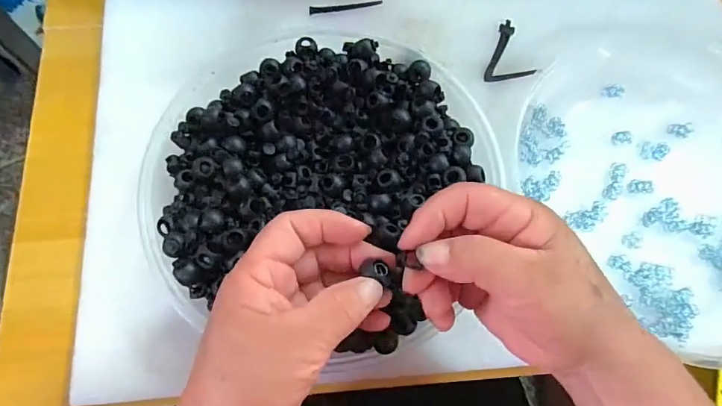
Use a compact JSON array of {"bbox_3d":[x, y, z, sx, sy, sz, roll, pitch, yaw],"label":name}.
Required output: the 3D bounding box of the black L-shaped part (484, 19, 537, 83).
[{"bbox_3d":[0.115,-0.123,0.364,0.040,0.004,0.052,-10,73,-4],"label":"black L-shaped part"}]

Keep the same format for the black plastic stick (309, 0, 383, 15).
[{"bbox_3d":[-0.013,-0.167,0.383,0.062,0.004,0.008,-9,73,-4],"label":"black plastic stick"}]

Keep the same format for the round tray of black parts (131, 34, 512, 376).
[{"bbox_3d":[-0.014,-0.013,0.309,0.244,0.055,0.235,0,73,-1],"label":"round tray of black parts"}]

